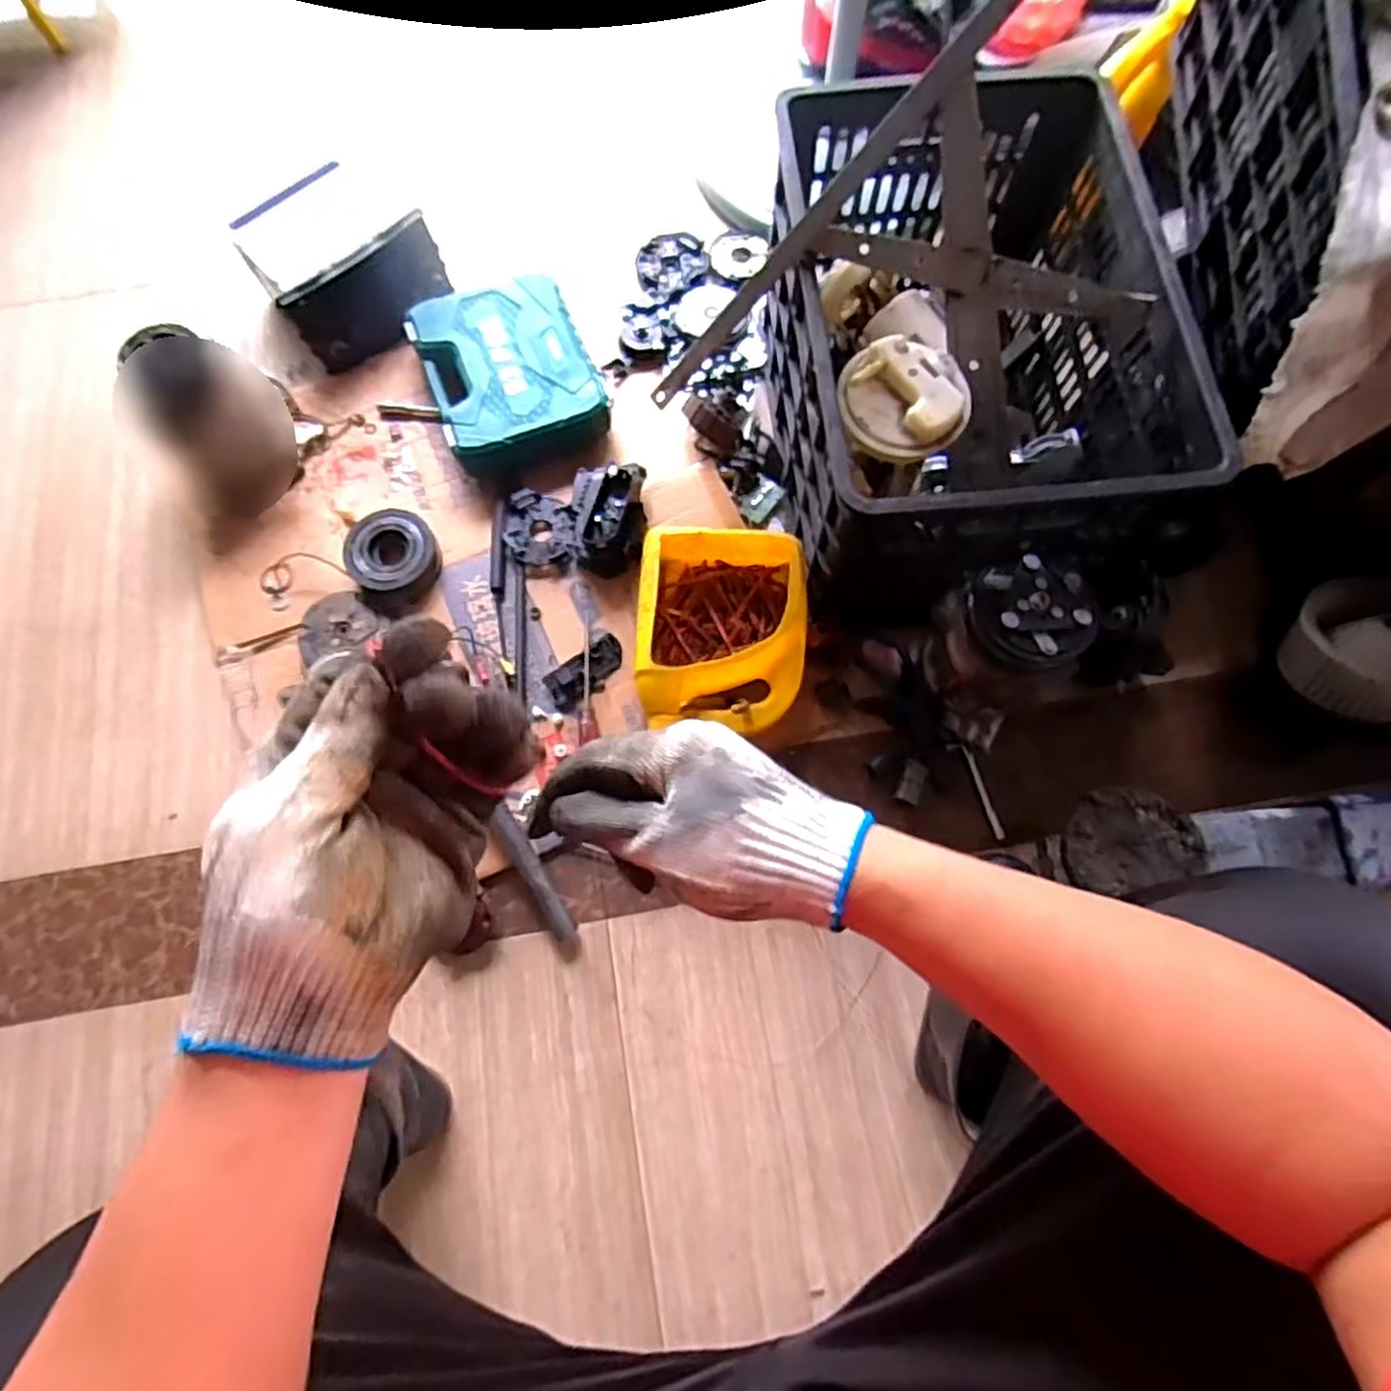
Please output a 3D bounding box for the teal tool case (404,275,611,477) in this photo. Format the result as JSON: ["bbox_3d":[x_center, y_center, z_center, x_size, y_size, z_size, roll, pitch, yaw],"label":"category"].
[{"bbox_3d":[-0.237,-0.413,0.961,0.202,0.064,0.249,-22,75,-6],"label":"teal tool case"}]

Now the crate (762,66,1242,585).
[{"bbox_3d":[0.282,-0.371,0.813,0.372,0.261,0.506,-5,74,-1],"label":"crate"}]

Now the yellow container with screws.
[{"bbox_3d":[0.027,-0.068,0.831,0.177,0.098,0.224,3,74,1],"label":"yellow container with screws"}]

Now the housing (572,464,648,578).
[{"bbox_3d":[-0.102,-0.204,0.884,0.087,0.065,0.127,-3,74,-1],"label":"housing"}]

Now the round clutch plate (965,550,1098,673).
[{"bbox_3d":[0.314,-0.078,0.697,0.105,0.040,0.107,0,74,0],"label":"round clutch plate"}]

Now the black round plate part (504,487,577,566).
[{"bbox_3d":[-0.187,-0.204,0.913,0.084,0.024,0.088,0,74,0],"label":"black round plate part"}]

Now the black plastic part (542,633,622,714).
[{"bbox_3d":[-0.125,-0.026,0.865,0.099,0.019,0.050,-36,76,-11],"label":"black plastic part"}]

